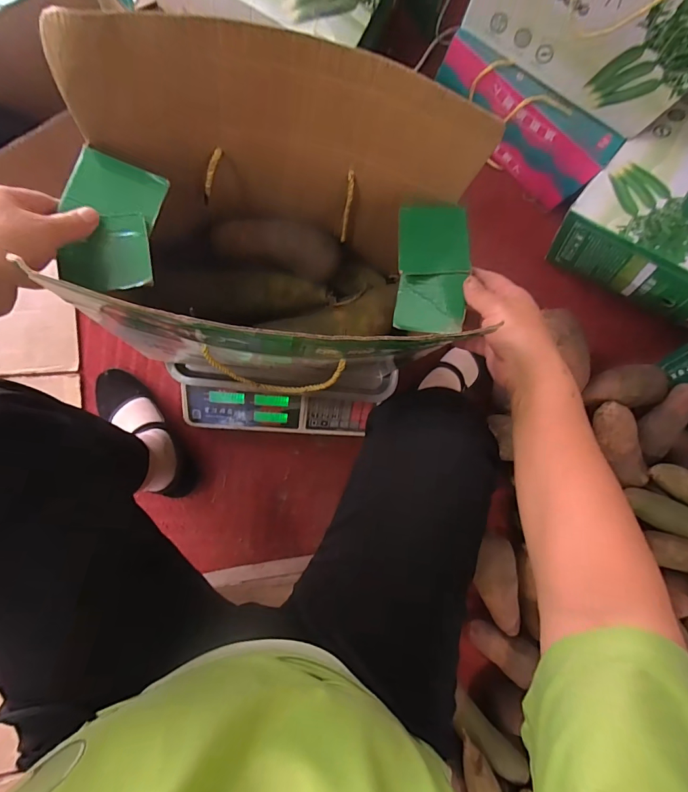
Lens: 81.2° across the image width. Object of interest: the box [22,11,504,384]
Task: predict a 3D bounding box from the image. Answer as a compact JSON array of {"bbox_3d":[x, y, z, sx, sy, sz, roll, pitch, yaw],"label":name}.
[{"bbox_3d":[-0.056,-0.137,0.398,0.339,0.256,0.226,9,85,-6],"label":"box"}]

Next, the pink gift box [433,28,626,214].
[{"bbox_3d":[0.310,-0.494,0.728,0.328,0.135,0.076,36,83,-3],"label":"pink gift box"}]

